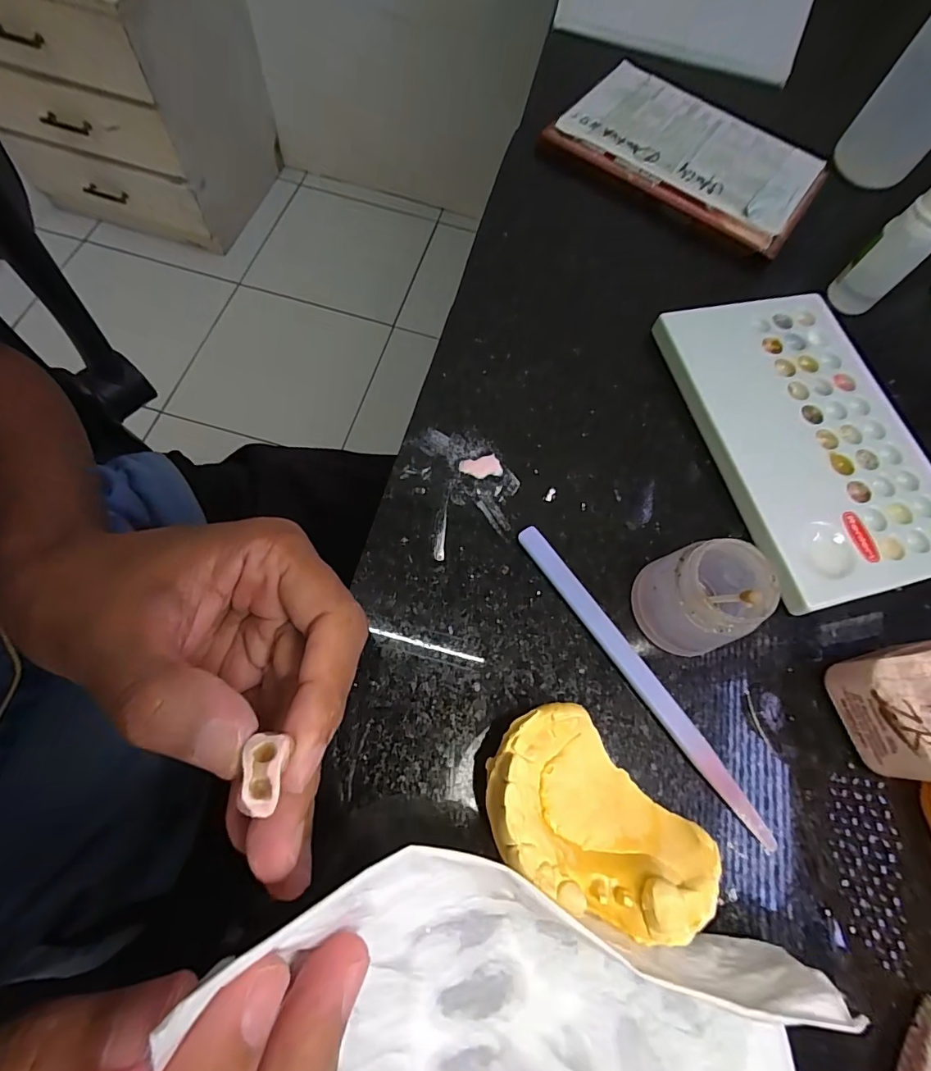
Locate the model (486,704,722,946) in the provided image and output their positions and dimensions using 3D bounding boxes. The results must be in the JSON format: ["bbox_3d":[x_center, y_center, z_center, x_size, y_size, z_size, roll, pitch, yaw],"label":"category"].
[{"bbox_3d":[0.038,0.090,0.150,0.071,0.035,0.044,43,71,11],"label":"model"}]

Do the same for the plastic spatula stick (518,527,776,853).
[{"bbox_3d":[0.066,0.051,0.183,0.010,0.005,0.137,-33,75,-16],"label":"plastic spatula stick"}]

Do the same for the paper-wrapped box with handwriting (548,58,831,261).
[{"bbox_3d":[0.135,-0.230,0.289,0.146,0.013,0.089,32,69,8],"label":"paper-wrapped box with handwriting"}]

